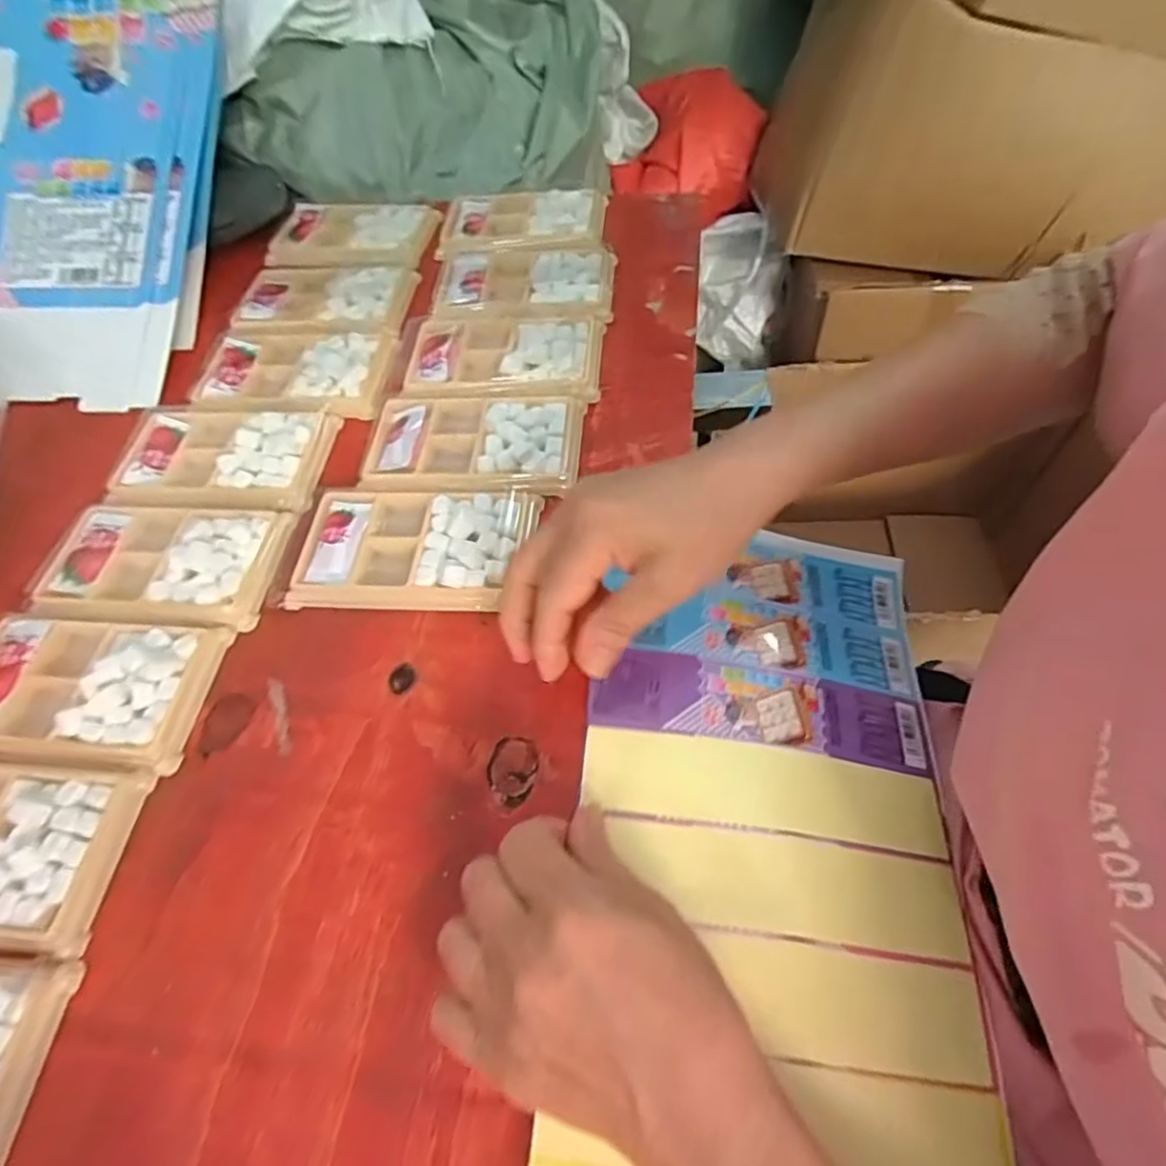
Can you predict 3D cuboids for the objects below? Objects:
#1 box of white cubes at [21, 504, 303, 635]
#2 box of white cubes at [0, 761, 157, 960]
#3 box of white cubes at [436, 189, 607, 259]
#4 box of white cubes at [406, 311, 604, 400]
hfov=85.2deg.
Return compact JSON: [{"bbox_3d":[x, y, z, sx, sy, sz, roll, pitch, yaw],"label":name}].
[{"bbox_3d":[-0.248,-0.014,0.375,0.133,0.019,0.080,3,59,7],"label":"box of white cubes"},{"bbox_3d":[-0.278,0.121,0.291,0.130,0.013,0.076,2,59,6],"label":"box of white cubes"},{"bbox_3d":[-0.050,-0.297,0.517,0.132,0.014,0.078,1,59,6],"label":"box of white cubes"},{"bbox_3d":[-0.056,-0.160,0.441,0.135,0.014,0.082,1,59,5],"label":"box of white cubes"}]

